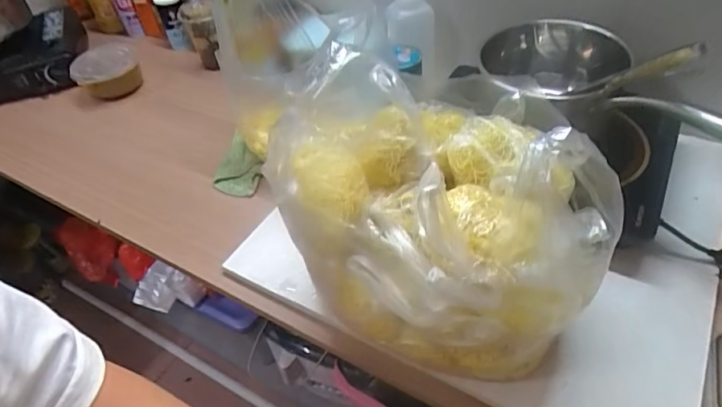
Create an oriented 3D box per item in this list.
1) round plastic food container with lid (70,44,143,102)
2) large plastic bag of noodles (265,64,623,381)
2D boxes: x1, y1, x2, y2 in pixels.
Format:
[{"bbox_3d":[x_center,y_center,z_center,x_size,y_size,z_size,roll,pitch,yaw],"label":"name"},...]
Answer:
[{"bbox_3d":[-0.546,-0.274,1.050,0.129,0.082,0.128,-3,44,3],"label":"round plastic food container with lid"},{"bbox_3d":[0.088,0.025,0.514,0.295,0.235,0.222,28,53,31],"label":"large plastic bag of noodles"}]

